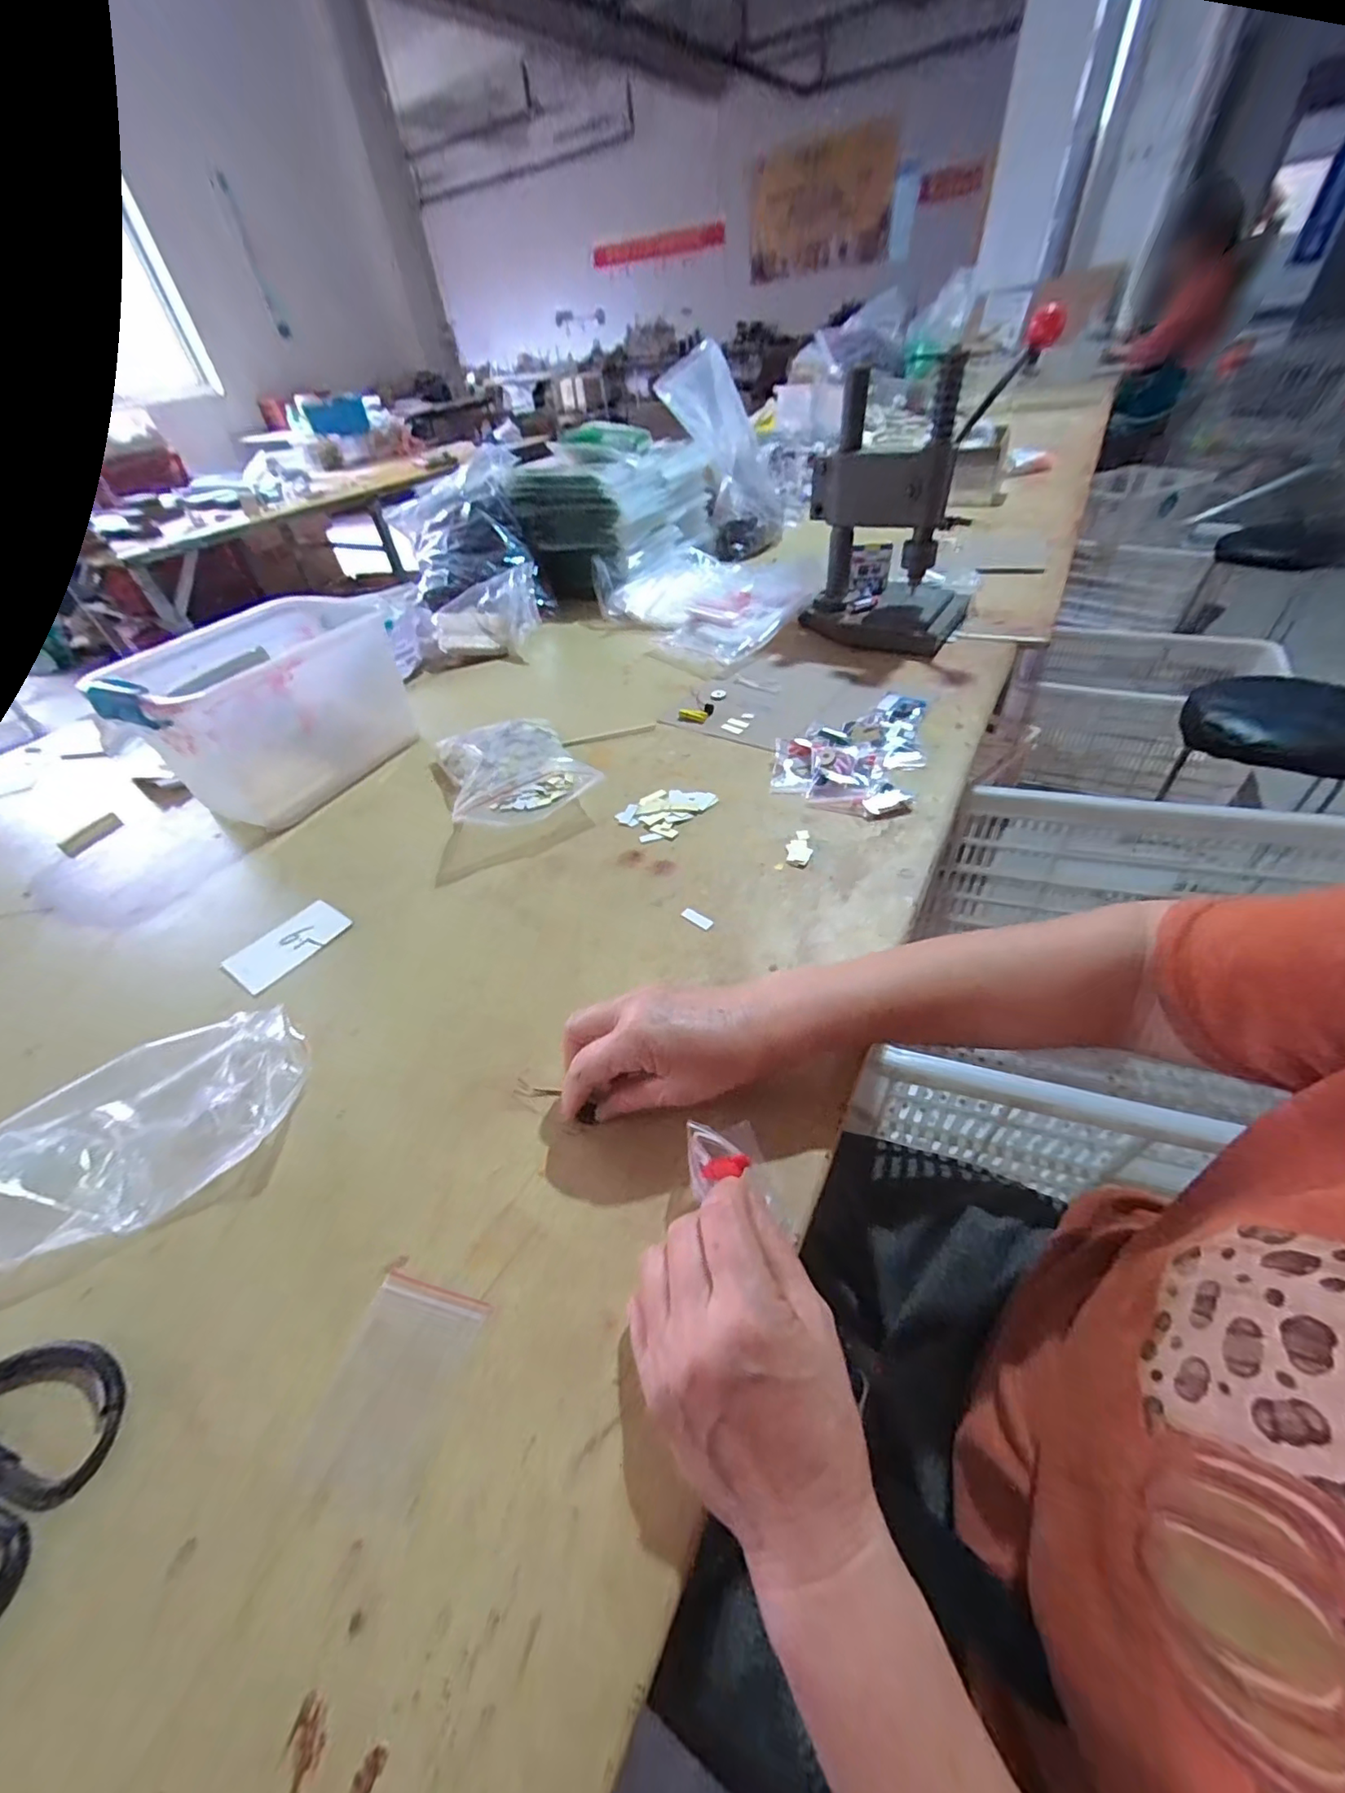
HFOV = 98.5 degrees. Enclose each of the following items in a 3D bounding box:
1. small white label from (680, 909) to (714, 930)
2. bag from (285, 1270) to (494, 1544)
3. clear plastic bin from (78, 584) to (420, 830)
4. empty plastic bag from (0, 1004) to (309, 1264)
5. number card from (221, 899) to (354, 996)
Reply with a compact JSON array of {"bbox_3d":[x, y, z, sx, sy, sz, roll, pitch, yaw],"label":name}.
[{"bbox_3d":[0.020,0.018,0.491,0.029,0.004,0.010,27,53,29],"label":"small white label"},{"bbox_3d":[-0.132,0.233,0.275,0.063,0.005,0.083,6,46,12],"label":"bag"},{"bbox_3d":[-0.433,-0.207,0.642,0.193,0.154,0.265,16,49,21],"label":"clear plastic bin"},{"bbox_3d":[-0.335,0.145,0.369,0.172,0.053,0.108,-27,48,-20],"label":"empty plastic bag"},{"bbox_3d":[-0.340,0.040,0.513,0.063,0.004,0.094,25,52,27],"label":"number card"}]

